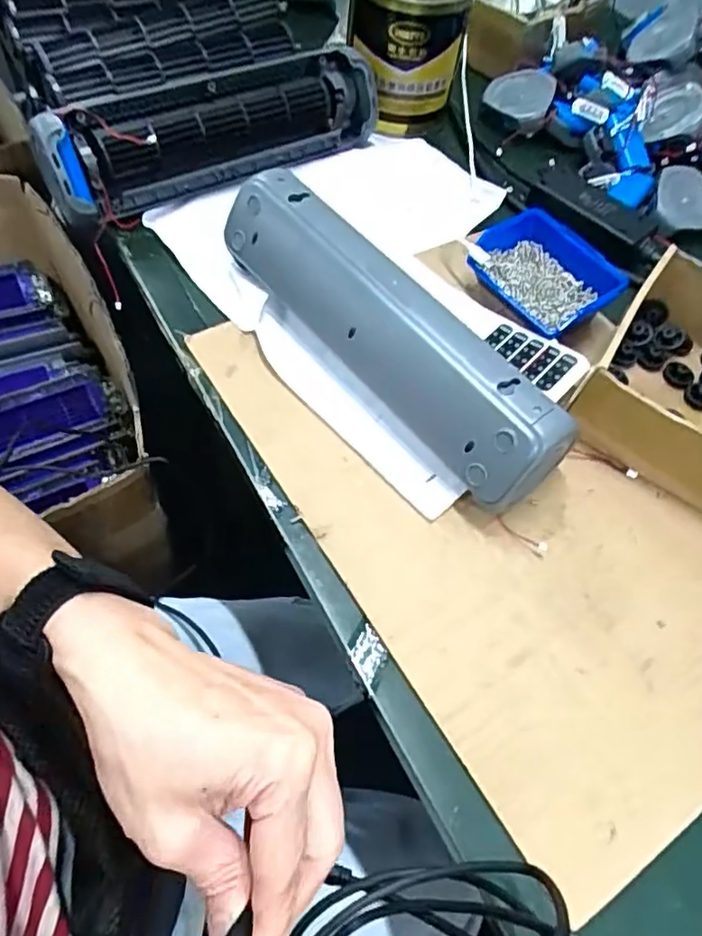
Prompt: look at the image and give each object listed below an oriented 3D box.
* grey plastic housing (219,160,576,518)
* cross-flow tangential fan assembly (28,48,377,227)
[{"bbox_3d":[0.018,-0.094,0.432,0.069,0.078,0.292,-36,69,-25],"label":"grey plastic housing"},{"bbox_3d":[-0.115,-0.300,0.543,0.311,0.089,0.073,-26,65,-20],"label":"cross-flow tangential fan assembly"}]

